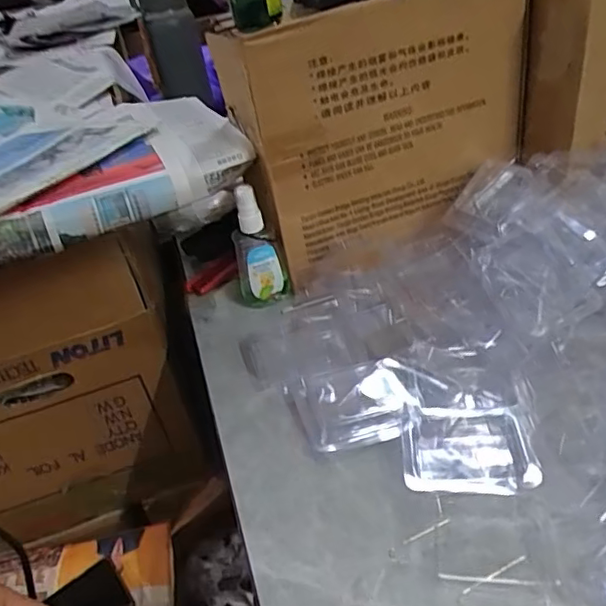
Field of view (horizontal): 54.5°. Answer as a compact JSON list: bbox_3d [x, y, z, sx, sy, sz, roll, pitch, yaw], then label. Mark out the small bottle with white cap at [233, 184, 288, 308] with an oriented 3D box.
[{"bbox_3d":[-0.048,-0.056,0.595,0.037,0.129,0.030,-32,43,-26],"label":"small bottle with white cap"}]

